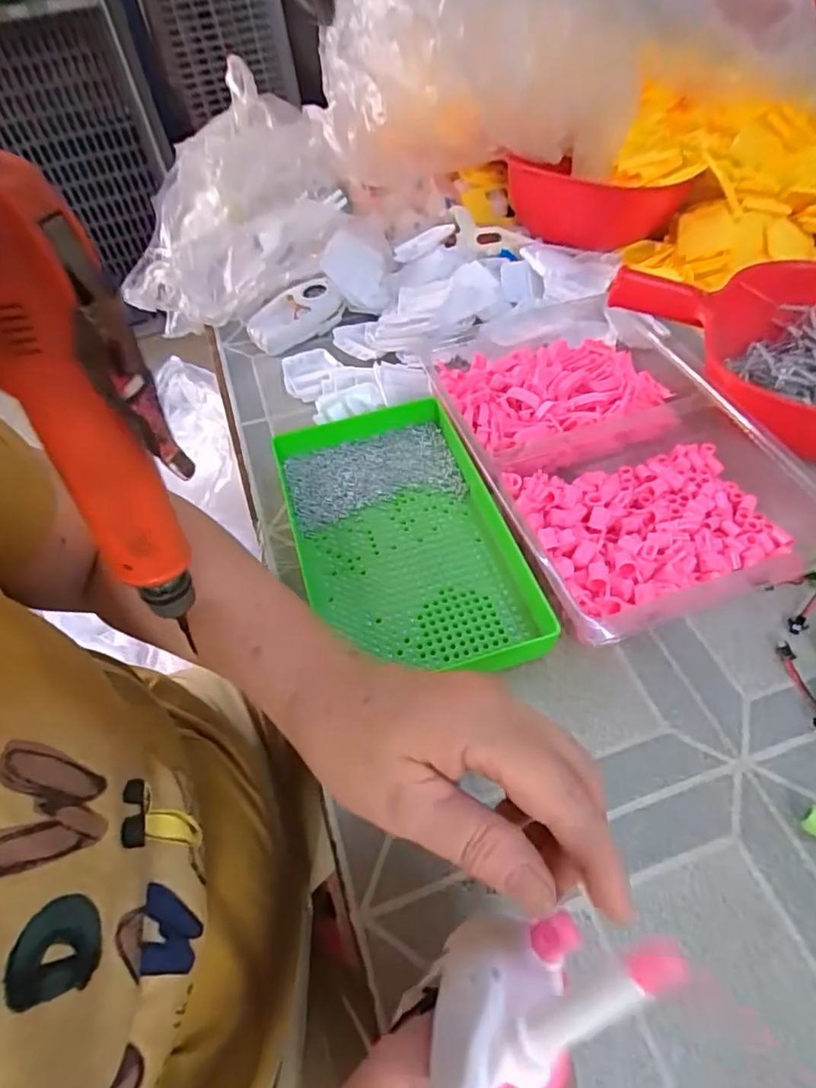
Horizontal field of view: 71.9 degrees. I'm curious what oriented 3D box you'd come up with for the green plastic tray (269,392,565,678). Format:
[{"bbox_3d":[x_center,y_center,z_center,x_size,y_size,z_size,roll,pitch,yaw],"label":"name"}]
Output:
[{"bbox_3d":[-0.007,-0.008,0.424,0.151,0.031,0.236,-16,56,-7],"label":"green plastic tray"}]

